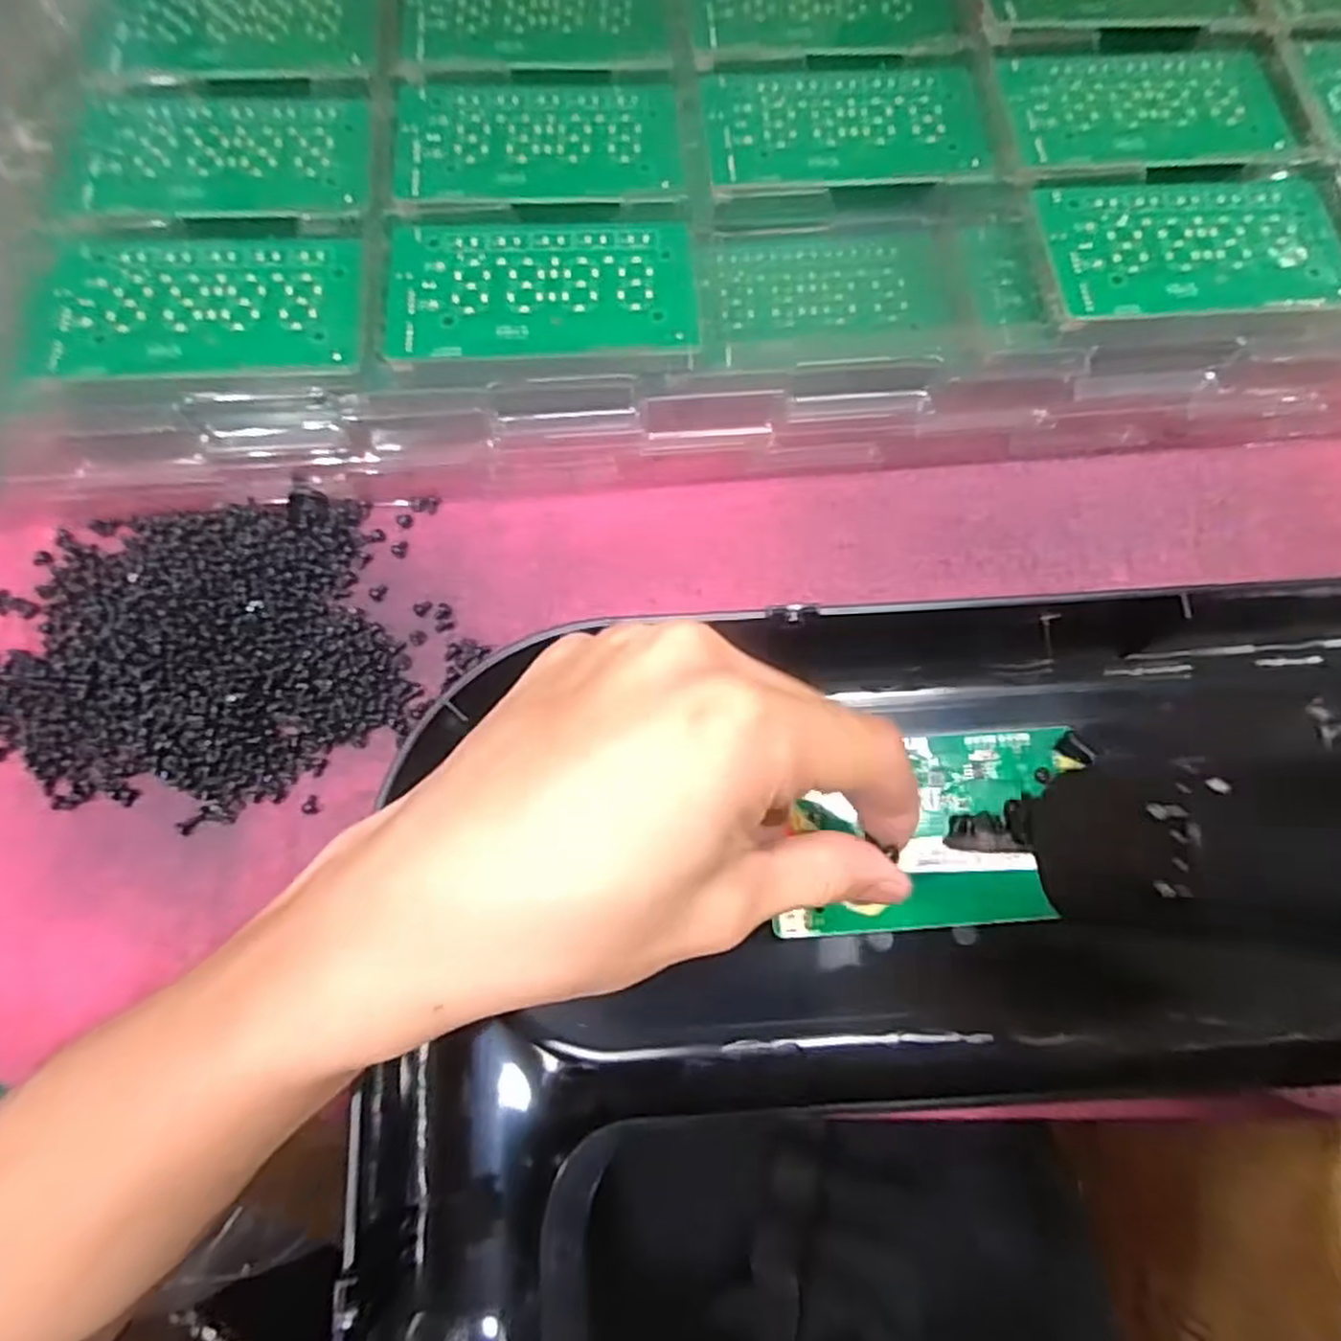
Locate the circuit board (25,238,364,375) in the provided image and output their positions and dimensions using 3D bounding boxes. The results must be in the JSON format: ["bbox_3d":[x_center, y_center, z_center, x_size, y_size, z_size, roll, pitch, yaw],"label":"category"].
[{"bbox_3d":[-0.161,-0.126,0.265,0.105,0.005,0.057,-2,73,0],"label":"circuit board"}]

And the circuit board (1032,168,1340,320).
[{"bbox_3d":[0.188,-0.153,0.275,0.106,0.005,0.062,-5,73,-1],"label":"circuit board"}]

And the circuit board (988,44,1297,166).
[{"bbox_3d":[0.184,-0.219,0.297,0.105,0.004,0.057,-5,73,-1],"label":"circuit board"}]

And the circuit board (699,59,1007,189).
[{"bbox_3d":[0.067,-0.211,0.294,0.106,0.004,0.058,-3,73,0],"label":"circuit board"}]

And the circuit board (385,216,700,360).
[{"bbox_3d":[-0.045,-0.136,0.273,0.106,0.004,0.059,-3,71,-4],"label":"circuit board"}]

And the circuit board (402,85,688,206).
[{"bbox_3d":[-0.049,-0.201,0.290,0.105,0.004,0.058,-4,73,0],"label":"circuit board"}]

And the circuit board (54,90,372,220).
[{"bbox_3d":[-0.166,-0.192,0.285,0.107,0.005,0.062,-3,73,0],"label":"circuit board"}]

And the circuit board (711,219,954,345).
[{"bbox_3d":[0.061,-0.145,0.288,0.086,0.004,0.050,-4,76,-4],"label":"circuit board"}]

